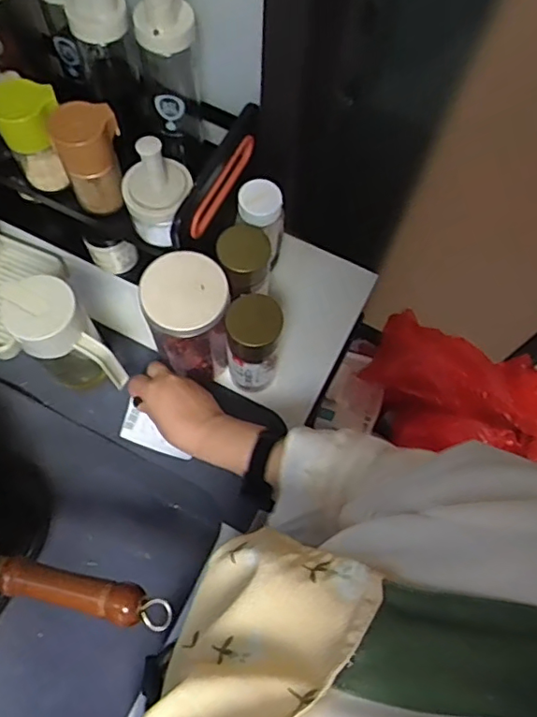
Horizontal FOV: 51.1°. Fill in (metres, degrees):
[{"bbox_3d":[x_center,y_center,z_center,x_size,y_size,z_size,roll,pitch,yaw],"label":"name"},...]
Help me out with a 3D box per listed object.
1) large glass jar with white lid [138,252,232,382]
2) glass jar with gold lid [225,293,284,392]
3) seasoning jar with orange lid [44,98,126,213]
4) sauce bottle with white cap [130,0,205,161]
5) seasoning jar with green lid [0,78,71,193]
[{"bbox_3d":[-0.096,-0.044,0.688,0.091,0.180,0.100,1,69,-2],"label":"large glass jar with white lid"},{"bbox_3d":[-0.018,-0.013,0.673,0.060,0.166,0.056,1,69,-2],"label":"glass jar with gold lid"},{"bbox_3d":[-0.191,-0.213,0.617,0.070,0.131,0.047,-17,70,-9],"label":"seasoning jar with orange lid"},{"bbox_3d":[-0.108,-0.308,0.633,0.064,0.233,0.053,-7,69,-5],"label":"sauce bottle with white cap"},{"bbox_3d":[-0.257,-0.241,0.627,0.069,0.128,0.056,-21,71,-10],"label":"seasoning jar with green lid"}]

